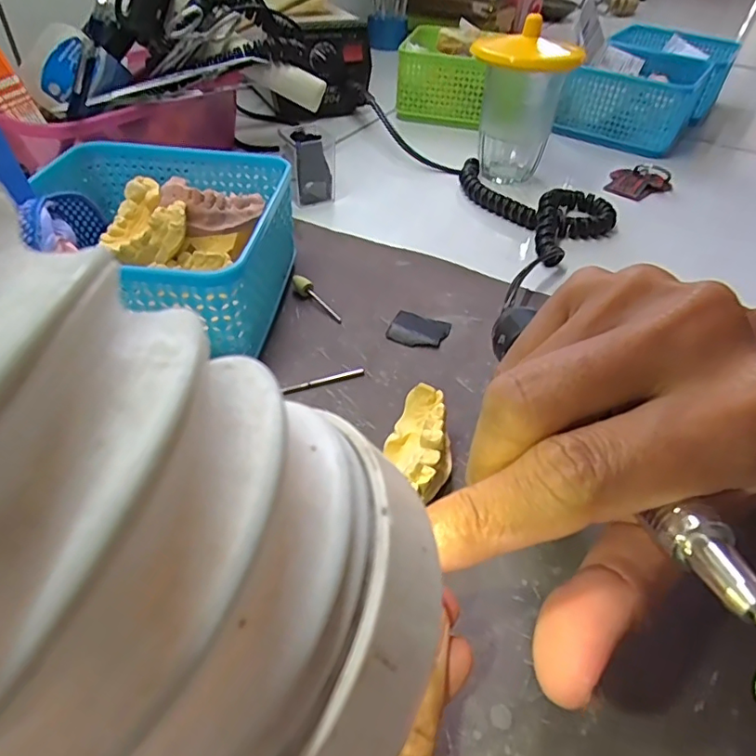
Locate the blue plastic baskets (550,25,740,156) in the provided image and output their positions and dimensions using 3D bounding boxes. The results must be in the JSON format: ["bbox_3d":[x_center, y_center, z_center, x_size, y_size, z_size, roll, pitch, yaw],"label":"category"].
[{"bbox_3d":[0.301,-0.321,0.586,0.125,0.064,0.260,25,48,21],"label":"blue plastic baskets"}]

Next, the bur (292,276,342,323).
[{"bbox_3d":[-0.037,-0.048,0.316,0.008,0.008,0.044,-30,53,-30],"label":"bur"}]

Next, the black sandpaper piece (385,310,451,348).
[{"bbox_3d":[0.023,-0.028,0.303,0.032,0.004,0.028,16,45,13],"label":"black sandpaper piece"}]

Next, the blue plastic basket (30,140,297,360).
[{"bbox_3d":[-0.123,-0.070,0.293,0.135,0.063,0.129,6,44,2],"label":"blue plastic basket"}]

